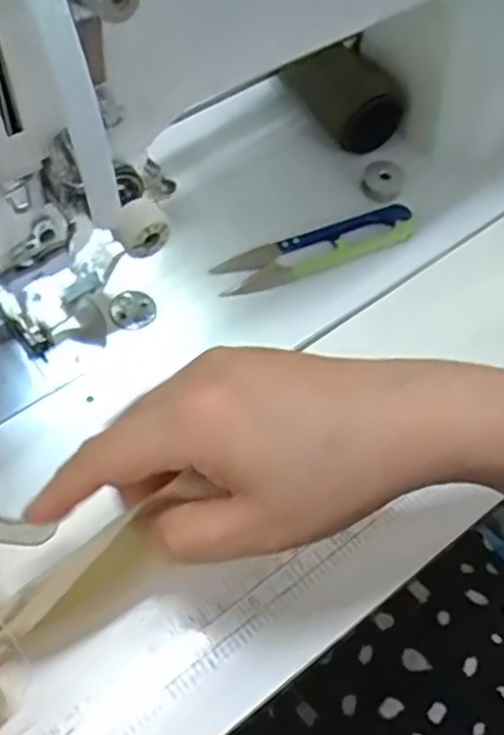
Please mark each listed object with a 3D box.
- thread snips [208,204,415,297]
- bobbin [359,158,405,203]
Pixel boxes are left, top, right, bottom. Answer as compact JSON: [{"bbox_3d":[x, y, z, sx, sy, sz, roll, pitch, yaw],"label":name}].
[{"bbox_3d":[0.036,-0.069,0.417,0.116,0.016,0.024,-20,62,-14],"label":"thread snips"},{"bbox_3d":[0.078,-0.112,0.439,0.024,0.012,0.023,1,59,-2],"label":"bobbin"}]

